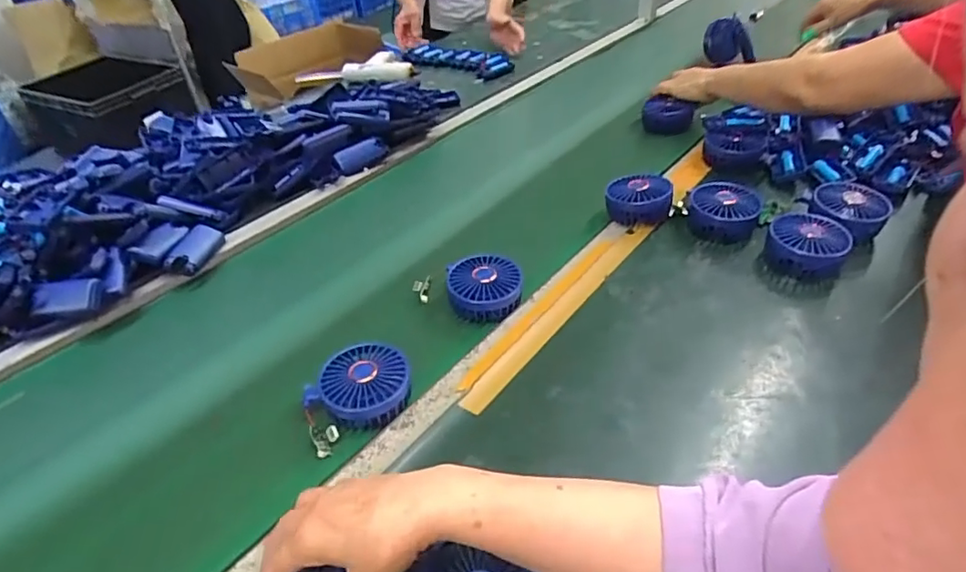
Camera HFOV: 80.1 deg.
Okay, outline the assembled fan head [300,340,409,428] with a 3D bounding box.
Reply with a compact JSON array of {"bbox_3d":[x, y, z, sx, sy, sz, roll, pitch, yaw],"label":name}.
[{"bbox_3d":[-0.117,0.099,0.566,0.084,0.037,0.086,-3,38,3],"label":"assembled fan head"}]

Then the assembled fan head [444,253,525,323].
[{"bbox_3d":[0.000,0.003,0.673,0.091,0.041,0.079,-7,38,-1],"label":"assembled fan head"}]

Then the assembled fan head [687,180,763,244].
[{"bbox_3d":[0.318,-0.100,0.758,0.091,0.050,0.083,2,39,9],"label":"assembled fan head"}]

